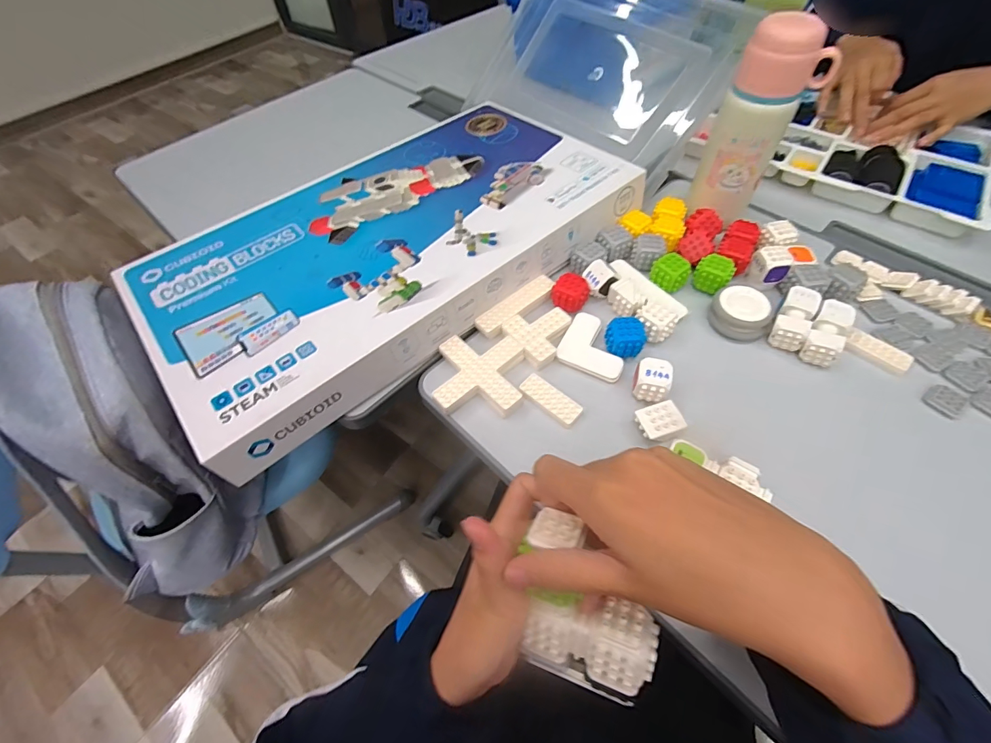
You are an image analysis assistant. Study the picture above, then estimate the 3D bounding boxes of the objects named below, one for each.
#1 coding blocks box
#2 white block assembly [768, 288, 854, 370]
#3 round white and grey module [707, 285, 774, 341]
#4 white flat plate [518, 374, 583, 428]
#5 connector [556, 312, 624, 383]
[{"bbox_3d":[-0.119,-0.165,0.493,0.534,0.049,0.305,-34,64,-20],"label":"coding blocks box"},{"bbox_3d":[0.322,-0.045,0.437,0.063,0.038,0.067,28,61,20],"label":"white block assembly"},{"bbox_3d":[0.260,-0.063,0.451,0.053,0.027,0.055,-1,56,2],"label":"round white and grey module"},{"bbox_3d":[0.053,0.027,0.413,0.027,0.007,0.065,-40,63,-22],"label":"white flat plate"},{"bbox_3d":[0.105,-0.027,0.444,0.067,0.011,0.063,22,59,17],"label":"connector"}]

